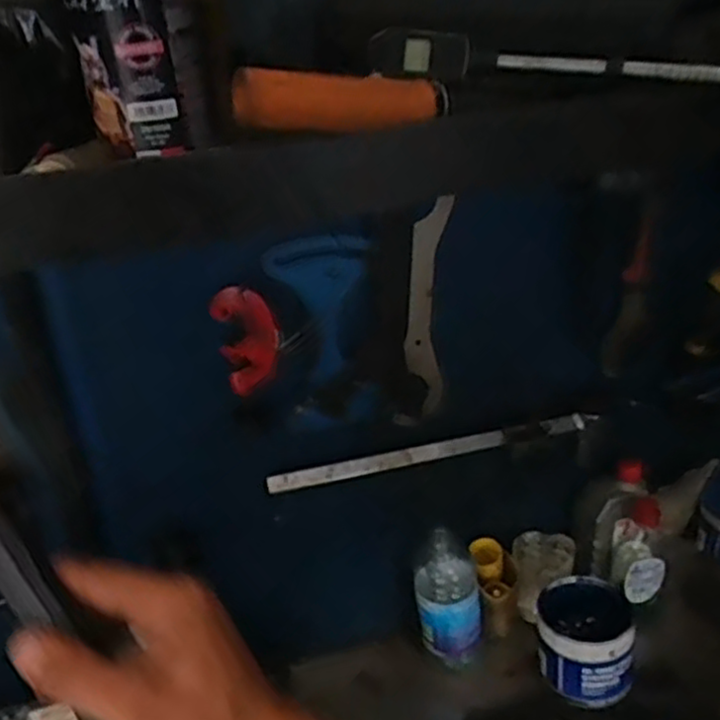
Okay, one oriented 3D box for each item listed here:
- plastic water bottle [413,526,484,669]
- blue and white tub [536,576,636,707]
[{"bbox_3d":[0.101,0.274,0.845,0.076,0.157,0.060,-1,29,5],"label":"plastic water bottle"},{"bbox_3d":[0.246,0.307,0.817,0.103,0.079,0.109,5,30,15],"label":"blue and white tub"}]

